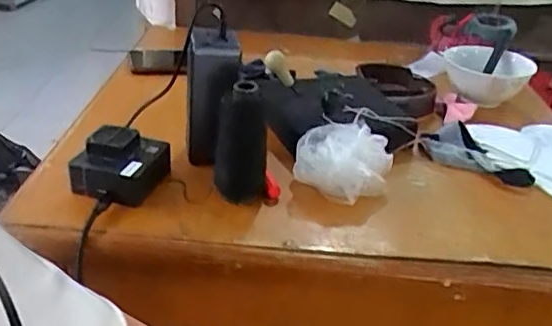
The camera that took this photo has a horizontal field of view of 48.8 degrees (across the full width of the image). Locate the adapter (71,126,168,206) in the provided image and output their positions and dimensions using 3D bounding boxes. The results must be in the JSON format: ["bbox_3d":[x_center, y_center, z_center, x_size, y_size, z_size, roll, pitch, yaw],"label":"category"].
[{"bbox_3d":[-0.142,-0.002,0.576,0.071,0.050,0.075,4,29,-2],"label":"adapter"}]

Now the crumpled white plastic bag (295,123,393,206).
[{"bbox_3d":[0.066,-0.002,0.603,0.095,0.049,0.080,8,29,6],"label":"crumpled white plastic bag"}]

